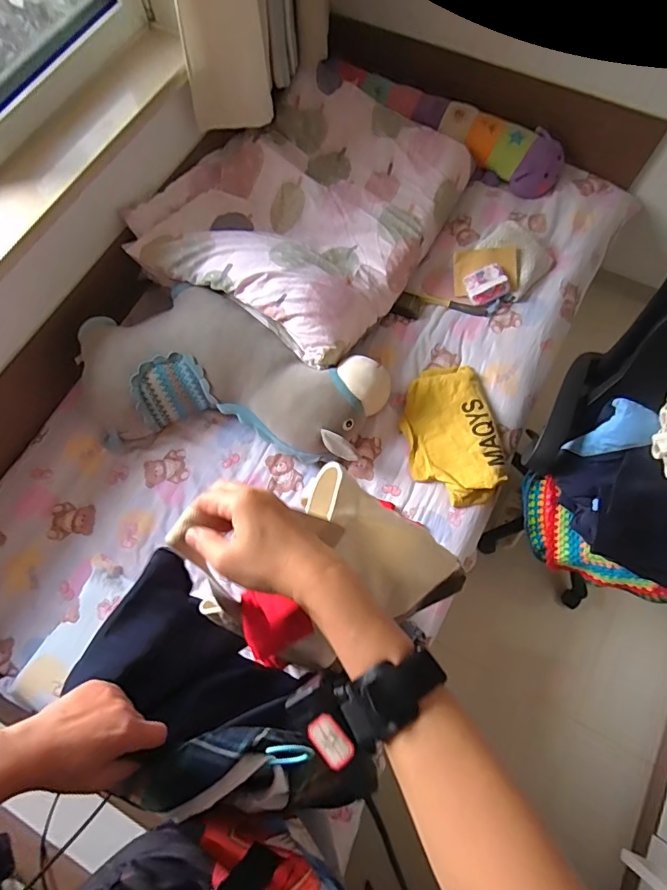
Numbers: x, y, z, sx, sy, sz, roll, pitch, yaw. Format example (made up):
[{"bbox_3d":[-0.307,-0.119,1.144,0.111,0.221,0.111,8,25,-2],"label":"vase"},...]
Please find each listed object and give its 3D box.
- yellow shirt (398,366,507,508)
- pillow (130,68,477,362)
[{"bbox_3d":[0.326,-0.033,1.276,0.239,0.044,0.394,-11,71,-2],"label":"yellow shirt"},{"bbox_3d":[-0.053,-0.720,1.391,0.680,0.208,0.916,29,75,11],"label":"pillow"}]

